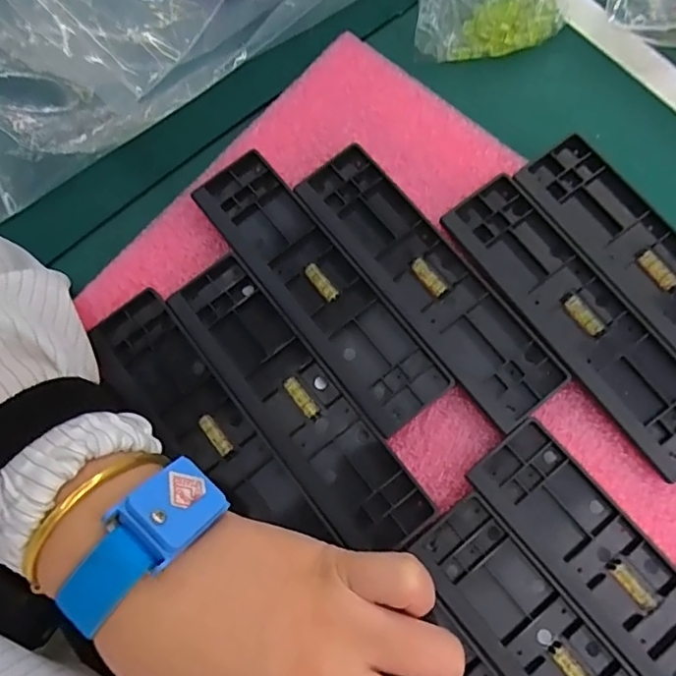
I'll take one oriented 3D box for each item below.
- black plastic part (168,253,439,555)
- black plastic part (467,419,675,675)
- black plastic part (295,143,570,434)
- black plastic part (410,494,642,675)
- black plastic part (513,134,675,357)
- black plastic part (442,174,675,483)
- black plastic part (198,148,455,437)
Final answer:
[{"bbox_3d":[-0.021,0.030,0.270,0.044,0.007,0.158,-39,77,-7],"label":"black plastic part"},{"bbox_3d":[0.125,0.106,0.243,0.042,0.005,0.158,-40,78,-7],"label":"black plastic part"},{"bbox_3d":[0.042,-0.028,0.280,0.043,0.007,0.158,-38,77,-7],"label":"black plastic part"},{"bbox_3d":[0.097,0.139,0.236,0.042,0.009,0.157,-39,77,-7],"label":"black plastic part"},{"bbox_3d":[0.152,-0.030,0.277,0.042,0.015,0.157,-35,77,-6],"label":"black plastic part"},{"bbox_3d":[0.116,-0.010,0.271,0.042,0.008,0.158,-35,77,-6],"label":"black plastic part"},{"bbox_3d":[-0.011,-0.026,0.282,0.043,0.007,0.158,-38,77,-7],"label":"black plastic part"}]

